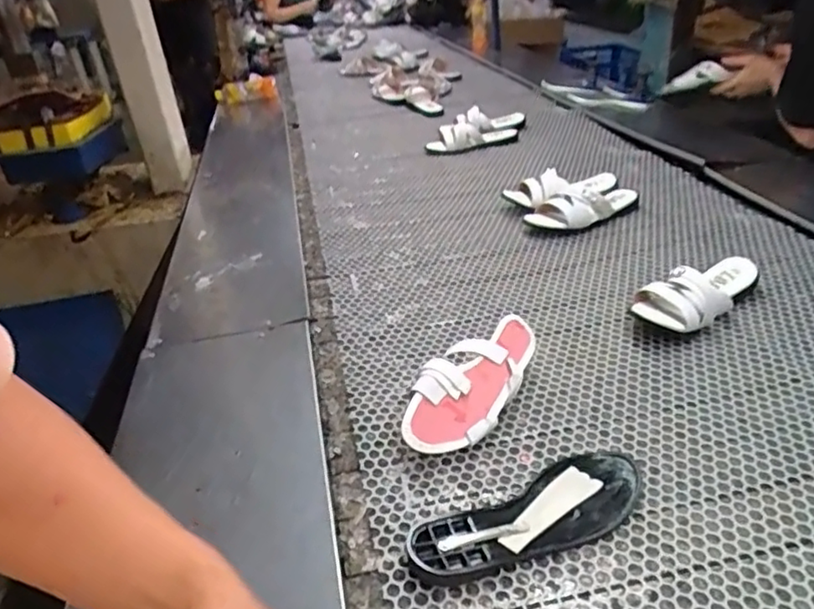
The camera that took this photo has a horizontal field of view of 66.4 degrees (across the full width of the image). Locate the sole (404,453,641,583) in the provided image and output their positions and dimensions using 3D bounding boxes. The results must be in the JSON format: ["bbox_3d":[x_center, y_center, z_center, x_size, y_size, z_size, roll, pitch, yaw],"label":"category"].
[{"bbox_3d":[0.123,0.204,0.595,0.252,0.022,0.081,-19,33,-23],"label":"sole"}]

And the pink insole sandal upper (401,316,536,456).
[{"bbox_3d":[0.079,0.086,0.731,0.097,0.040,0.229,47,55,2],"label":"pink insole sandal upper"}]

